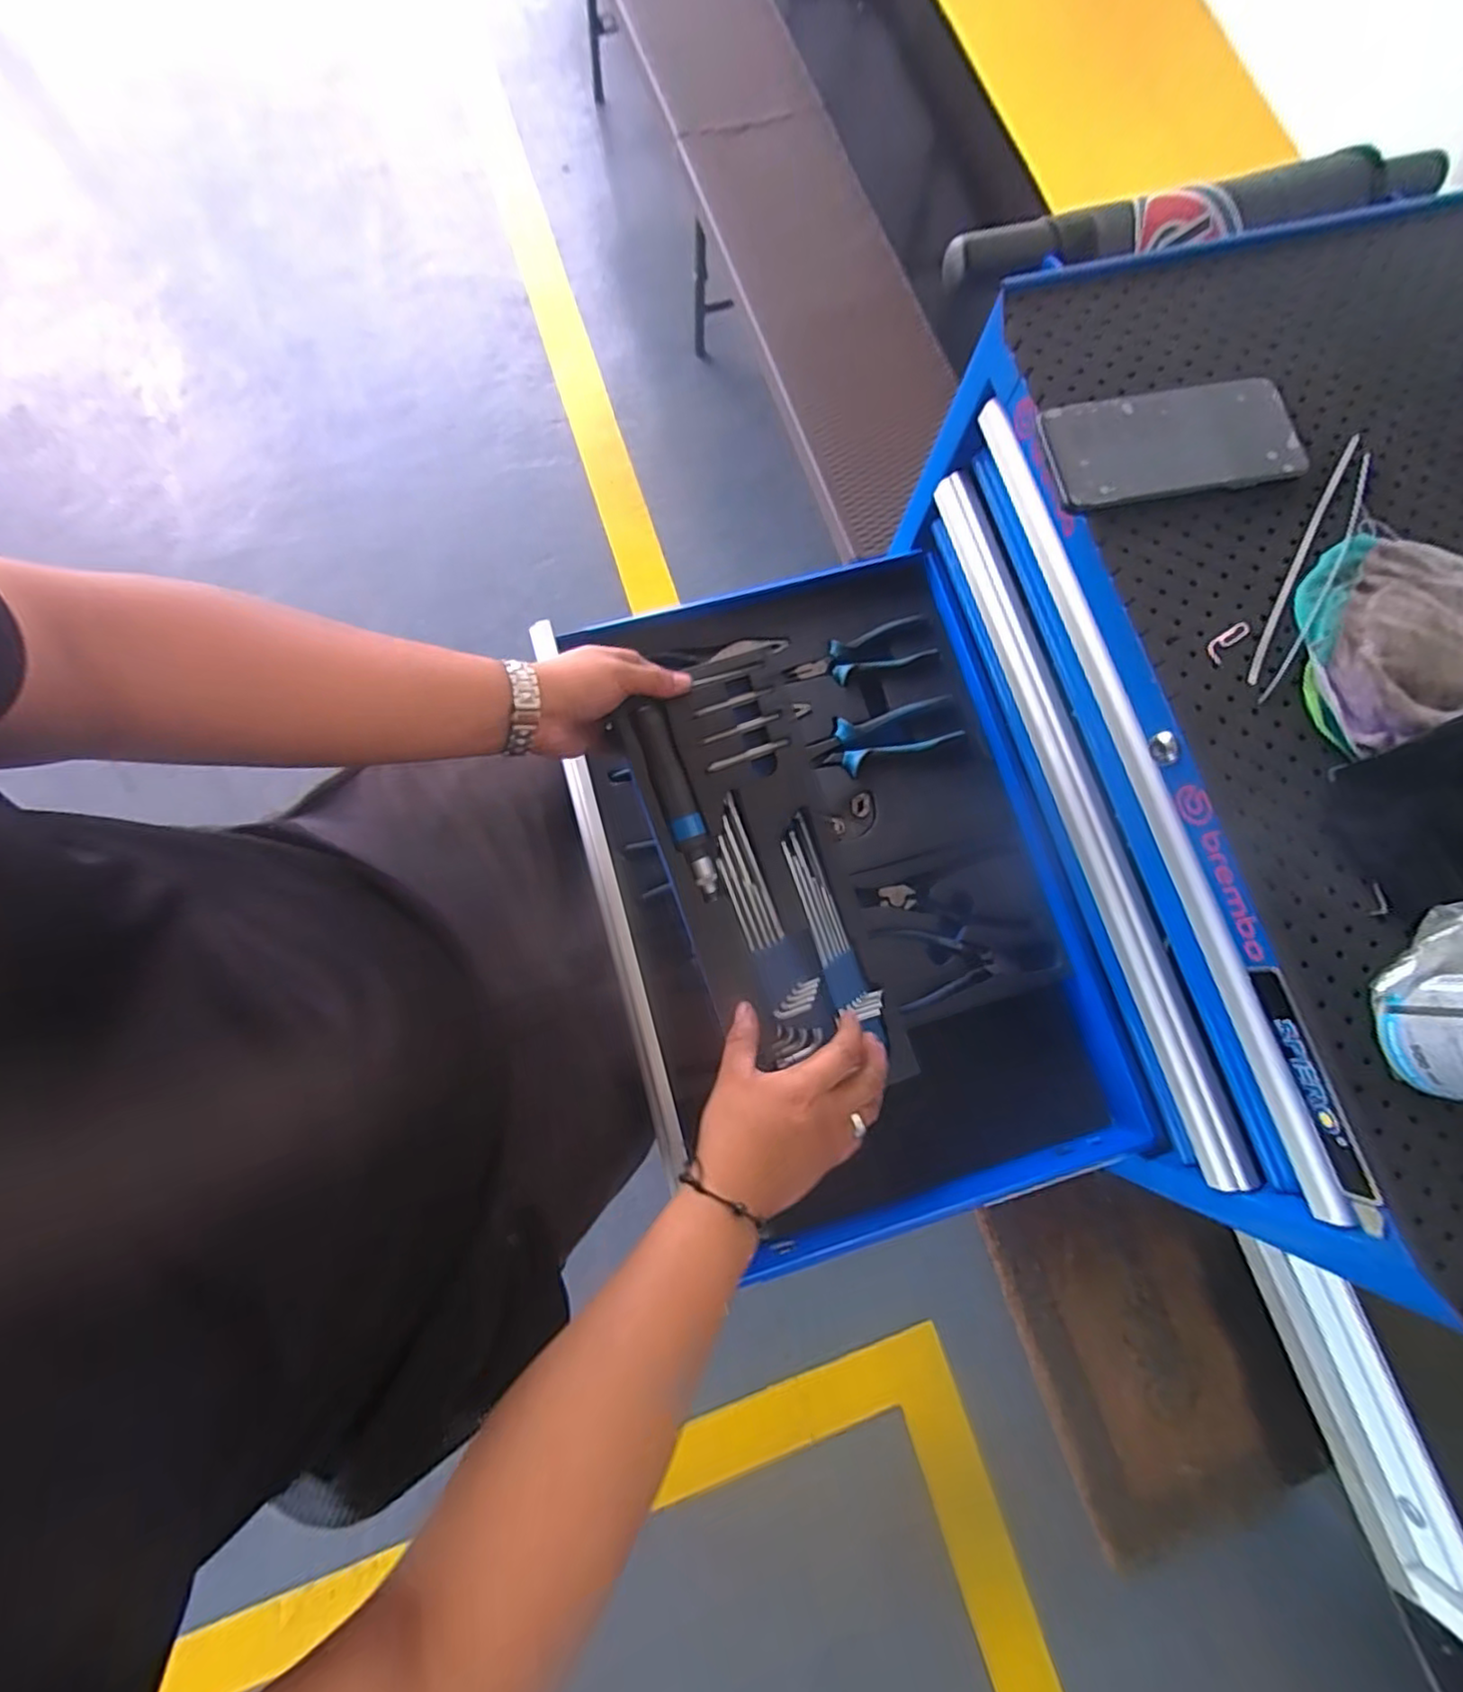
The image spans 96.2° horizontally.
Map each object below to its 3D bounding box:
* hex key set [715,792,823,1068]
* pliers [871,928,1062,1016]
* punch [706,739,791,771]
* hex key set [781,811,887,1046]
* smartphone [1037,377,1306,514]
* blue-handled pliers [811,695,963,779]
[{"bbox_3d":[0.034,0.068,0.549,0.054,0.010,0.216,-17,89,1],"label":"hex key set"},{"bbox_3d":[0.214,0.095,0.592,0.153,0.010,0.073,-14,79,-5],"label":"pliers"},{"bbox_3d":[0.015,-0.075,0.542,0.072,0.012,0.008,-21,80,-6],"label":"punch"},{"bbox_3d":[0.081,0.069,0.554,0.035,0.013,0.184,-21,86,-4],"label":"hex key set"},{"bbox_3d":[0.282,-0.259,0.423,0.154,0.009,0.074,-11,78,-2],"label":"smartphone"},{"bbox_3d":[0.147,-0.104,0.636,0.145,0.011,0.053,-15,79,-5],"label":"blue-handled pliers"}]

